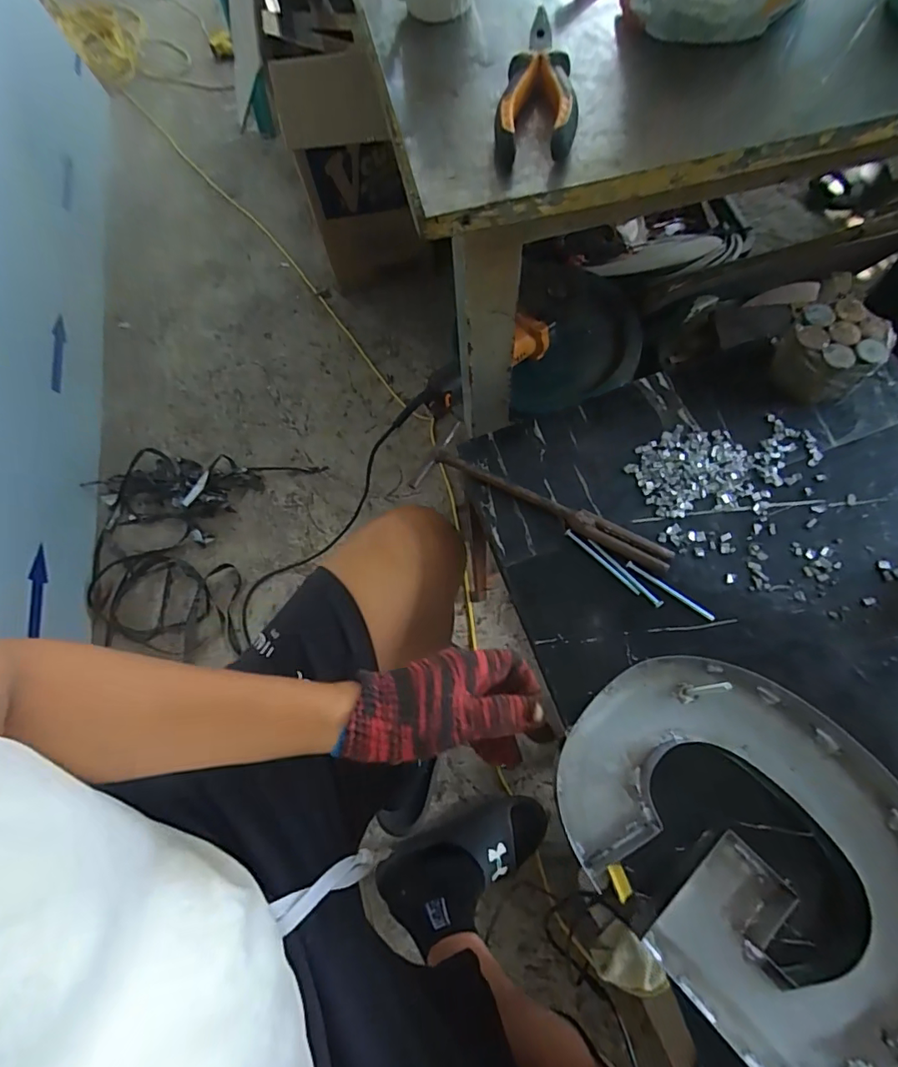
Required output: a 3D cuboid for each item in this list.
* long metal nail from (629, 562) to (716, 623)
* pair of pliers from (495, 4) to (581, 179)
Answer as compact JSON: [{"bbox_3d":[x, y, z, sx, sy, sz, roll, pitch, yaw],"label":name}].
[{"bbox_3d":[0.177,0.045,0.402,0.076,0.004,0.006,33,76,16],"label":"long metal nail"},{"bbox_3d":[0.060,-0.315,0.352,0.052,0.024,0.143,1,70,6],"label":"pair of pliers"}]

